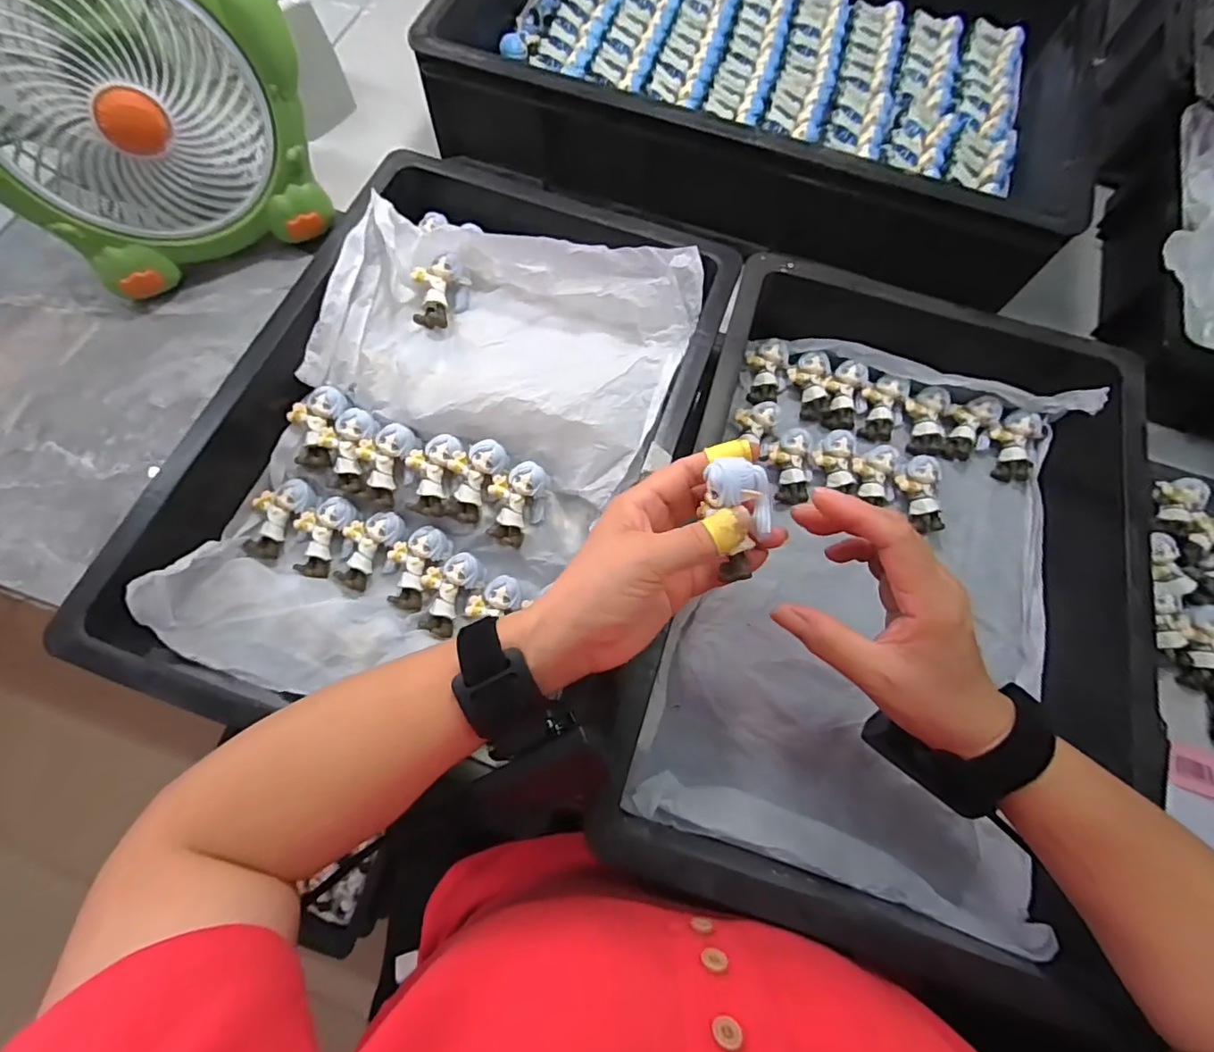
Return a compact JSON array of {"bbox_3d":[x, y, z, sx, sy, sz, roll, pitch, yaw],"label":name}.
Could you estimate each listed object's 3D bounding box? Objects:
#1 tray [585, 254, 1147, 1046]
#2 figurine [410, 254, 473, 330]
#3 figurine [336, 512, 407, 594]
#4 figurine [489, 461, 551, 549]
[{"bbox_3d":[0.195,0.029,0.403,0.300,0.096,0.451,17,71,4],"label":"tray"},{"bbox_3d":[-0.133,-0.188,0.444,0.041,0.025,0.052,-1,71,-3],"label":"figurine"},{"bbox_3d":[-0.180,0.019,0.419,0.039,0.021,0.061,13,70,2],"label":"figurine"},{"bbox_3d":[-0.067,-0.017,0.410,0.037,0.026,0.057,10,70,1],"label":"figurine"}]

